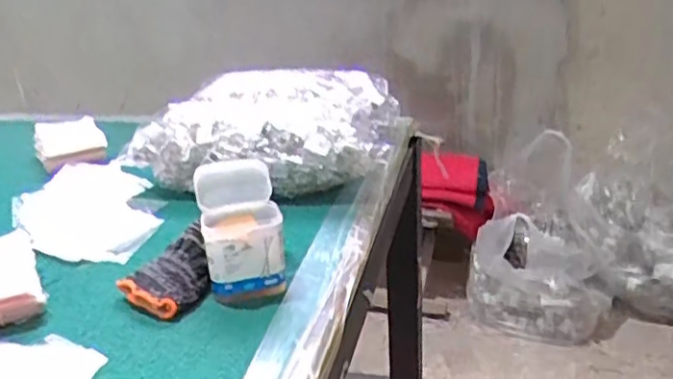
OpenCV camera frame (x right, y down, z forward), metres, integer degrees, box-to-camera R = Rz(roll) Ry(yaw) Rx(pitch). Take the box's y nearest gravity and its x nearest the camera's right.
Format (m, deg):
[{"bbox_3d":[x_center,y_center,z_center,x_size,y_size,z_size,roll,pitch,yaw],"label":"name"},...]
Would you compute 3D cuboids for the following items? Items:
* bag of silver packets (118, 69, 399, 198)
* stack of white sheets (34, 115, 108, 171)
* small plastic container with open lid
[{"bbox_3d":[-0.082,-0.068,0.818,0.283,0.099,0.223,1,23,8],"label":"bag of silver packets"},{"bbox_3d":[-0.353,-0.061,0.896,0.079,0.042,0.109,-13,25,-25],"label":"stack of white sheets"},{"bbox_3d":[-0.082,0.034,0.574,0.062,0.095,0.085,-7,23,-13],"label":"small plastic container with open lid"}]

